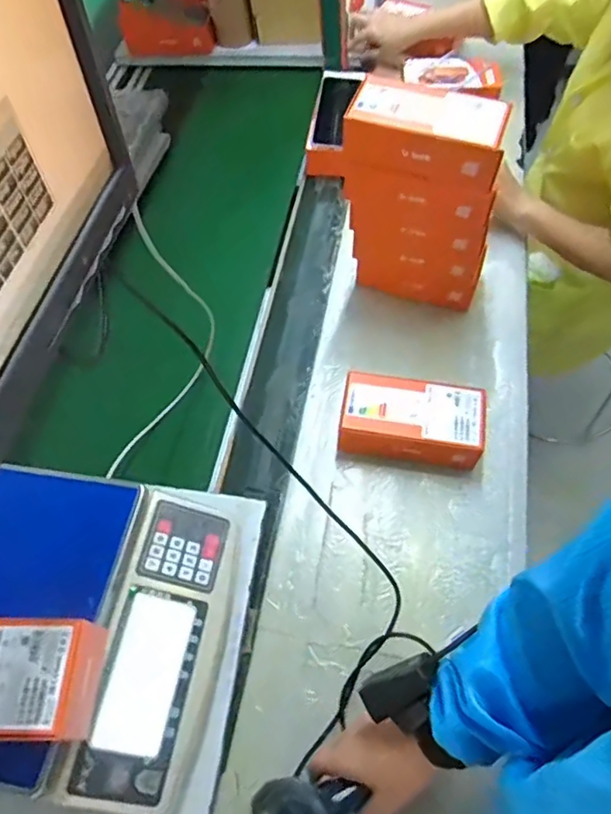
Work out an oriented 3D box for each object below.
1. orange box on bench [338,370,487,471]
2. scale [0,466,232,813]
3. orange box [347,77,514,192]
[{"bbox_3d":[0.139,0.019,0.746,0.176,0.069,0.096,6,60,7],"label":"orange box on bench"},{"bbox_3d":[-0.246,0.213,0.594,0.295,0.085,0.300,9,61,11],"label":"scale"},{"bbox_3d":[0.143,-0.328,0.677,0.184,0.063,0.082,14,62,14],"label":"orange box"}]

